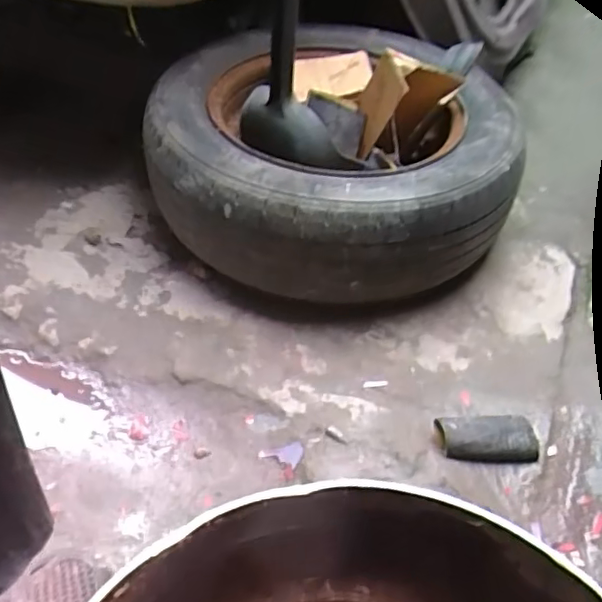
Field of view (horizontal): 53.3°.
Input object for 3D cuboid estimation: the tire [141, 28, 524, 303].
[{"bbox_3d":[0.042,-0.256,0.988,0.553,0.204,0.555,-2,50,-3],"label":"tire"}]

